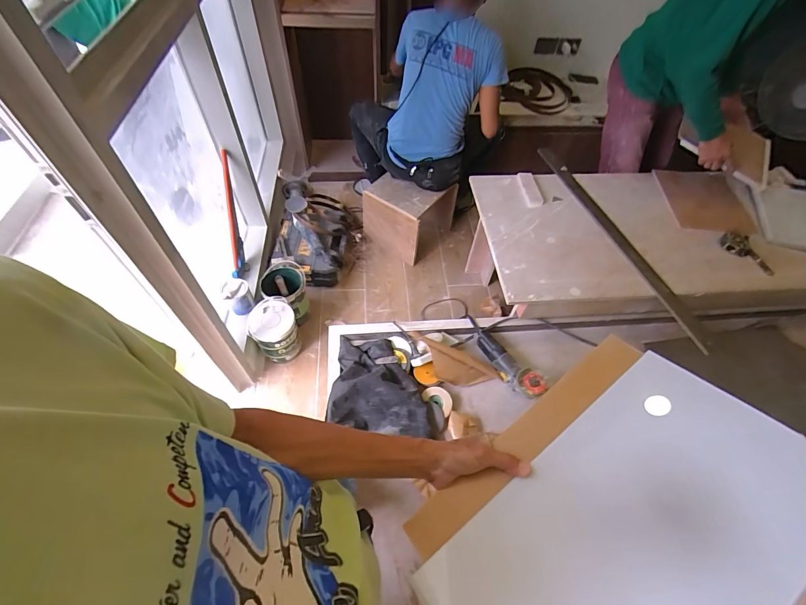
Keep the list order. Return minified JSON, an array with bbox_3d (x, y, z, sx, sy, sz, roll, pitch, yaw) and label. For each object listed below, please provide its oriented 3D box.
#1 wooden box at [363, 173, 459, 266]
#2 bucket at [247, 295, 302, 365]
[{"bbox_3d":[0.024,-0.462,1.891,0.341,0.329,0.365,32,59,19],"label":"wooden box"},{"bbox_3d":[-0.511,0.118,1.503,0.167,0.219,0.165,1,54,-1],"label":"bucket"}]

